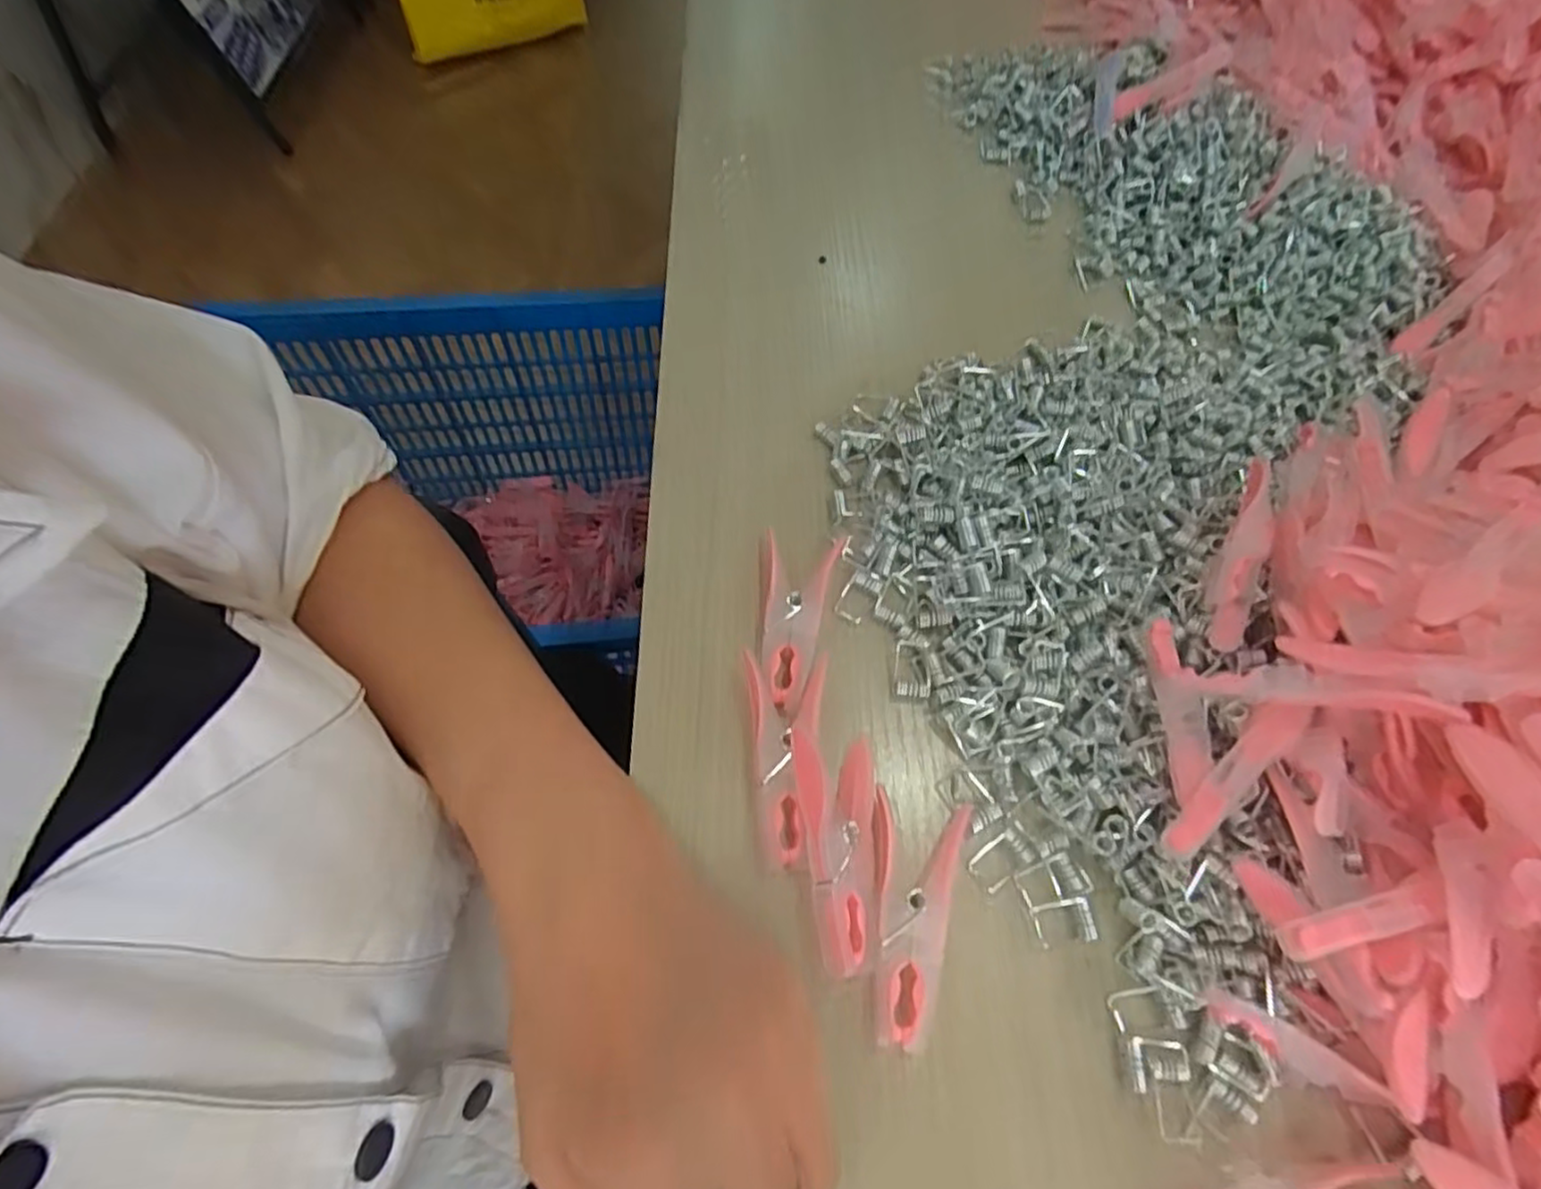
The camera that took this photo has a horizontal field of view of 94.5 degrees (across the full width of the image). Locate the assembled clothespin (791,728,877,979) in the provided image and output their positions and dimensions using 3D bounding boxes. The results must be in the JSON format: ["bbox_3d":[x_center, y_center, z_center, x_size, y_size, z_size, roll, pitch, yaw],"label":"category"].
[{"bbox_3d":[0.024,0.086,0.242,0.029,0.016,0.076,1,62,-3],"label":"assembled clothespin"}]

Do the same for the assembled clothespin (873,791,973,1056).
[{"bbox_3d":[0.047,0.108,0.242,0.034,0.007,0.079,14,62,4],"label":"assembled clothespin"}]

